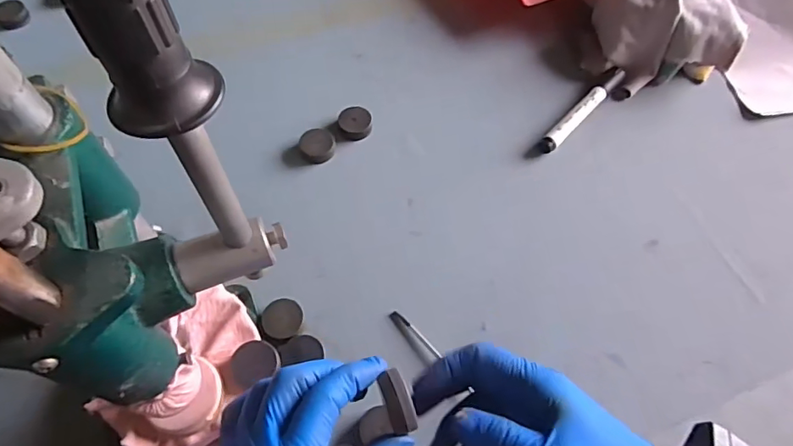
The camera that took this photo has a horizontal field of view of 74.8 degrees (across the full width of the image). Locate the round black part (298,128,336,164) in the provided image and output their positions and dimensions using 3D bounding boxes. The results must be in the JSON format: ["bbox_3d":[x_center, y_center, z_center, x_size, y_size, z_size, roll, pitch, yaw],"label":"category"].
[{"bbox_3d":[-0.075,-0.074,0.497,0.033,0.012,0.031,1,61,-1],"label":"round black part"}]

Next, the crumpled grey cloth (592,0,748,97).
[{"bbox_3d":[0.279,-0.213,0.550,0.132,0.071,0.120,-11,62,-8],"label":"crumpled grey cloth"}]

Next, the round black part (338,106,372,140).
[{"bbox_3d":[-0.040,-0.098,0.512,0.032,0.014,0.032,1,61,-1],"label":"round black part"}]

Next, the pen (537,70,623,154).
[{"bbox_3d":[0.191,-0.115,0.529,0.017,0.018,0.131,41,68,19],"label":"pen"}]

